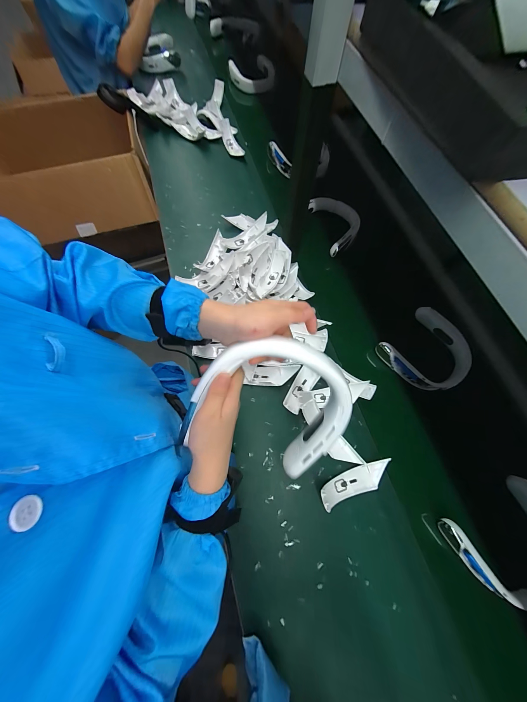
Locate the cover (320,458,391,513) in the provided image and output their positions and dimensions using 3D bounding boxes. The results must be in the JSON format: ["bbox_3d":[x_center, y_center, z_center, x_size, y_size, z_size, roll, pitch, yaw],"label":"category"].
[{"bbox_3d":[0.205,0.291,0.503,0.178,0.051,0.053,-15,71,-7],"label":"cover"}]

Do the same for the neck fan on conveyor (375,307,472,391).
[{"bbox_3d":[0.445,0.007,0.621,0.190,0.060,0.198,-36,75,-14],"label":"neck fan on conveyor"}]

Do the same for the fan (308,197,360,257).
[{"bbox_3d":[0.258,-0.435,0.777,0.146,0.057,0.234,-16,71,-7],"label":"fan"}]

